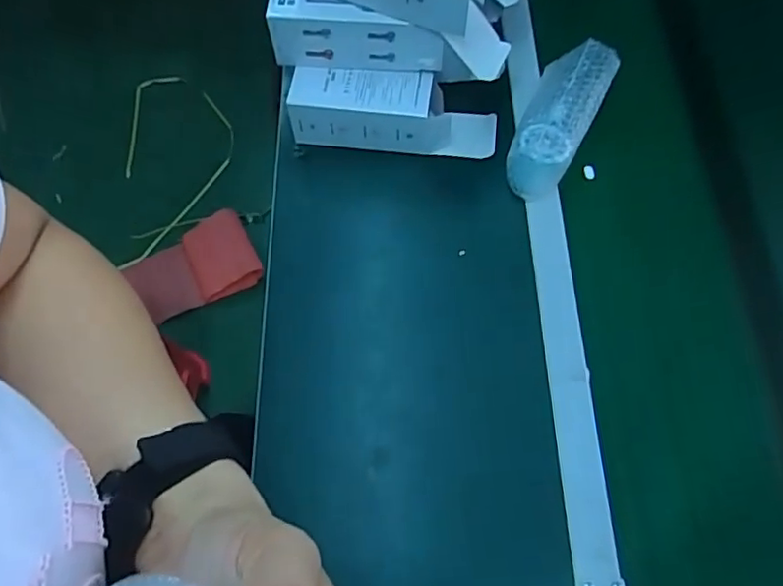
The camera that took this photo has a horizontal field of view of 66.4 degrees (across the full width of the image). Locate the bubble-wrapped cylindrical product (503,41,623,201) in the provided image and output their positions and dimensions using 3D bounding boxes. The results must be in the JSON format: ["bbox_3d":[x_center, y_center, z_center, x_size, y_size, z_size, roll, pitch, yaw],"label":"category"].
[{"bbox_3d":[0.197,-0.210,0.712,0.081,0.066,0.202,25,67,11],"label":"bubble-wrapped cylindrical product"}]

